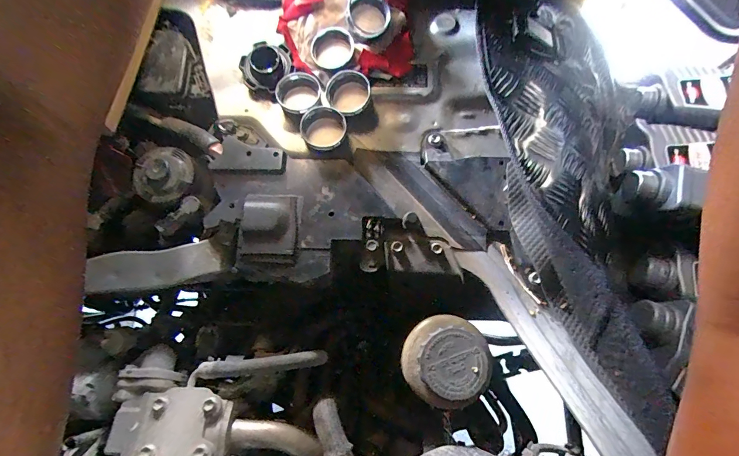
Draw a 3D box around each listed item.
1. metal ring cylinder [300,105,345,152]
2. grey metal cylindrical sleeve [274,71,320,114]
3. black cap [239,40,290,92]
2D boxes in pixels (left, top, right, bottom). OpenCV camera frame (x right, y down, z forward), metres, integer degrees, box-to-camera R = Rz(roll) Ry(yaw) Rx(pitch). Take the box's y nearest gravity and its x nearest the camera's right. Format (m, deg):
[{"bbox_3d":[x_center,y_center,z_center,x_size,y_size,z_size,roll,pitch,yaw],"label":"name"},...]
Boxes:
[{"bbox_3d":[-0.051,-0.110,0.408,0.052,0.017,0.048,0,74,0],"label":"metal ring cylinder"},{"bbox_3d":[-0.081,-0.157,0.425,0.052,0.017,0.047,38,78,10],"label":"grey metal cylindrical sleeve"},{"bbox_3d":[-0.123,-0.192,0.439,0.058,0.024,0.061,0,74,0],"label":"black cap"}]

